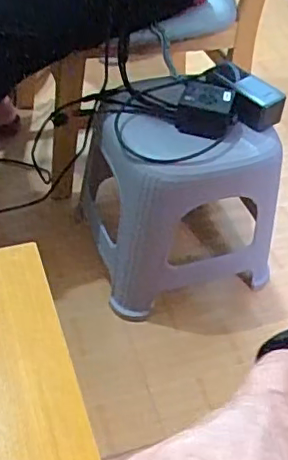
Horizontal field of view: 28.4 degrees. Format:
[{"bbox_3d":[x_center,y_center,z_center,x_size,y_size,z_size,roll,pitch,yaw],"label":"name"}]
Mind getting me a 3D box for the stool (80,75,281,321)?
[{"bbox_3d":[0.056,-0.073,1.012,0.279,0.336,0.280,-10,47,-17],"label":"stool"}]

